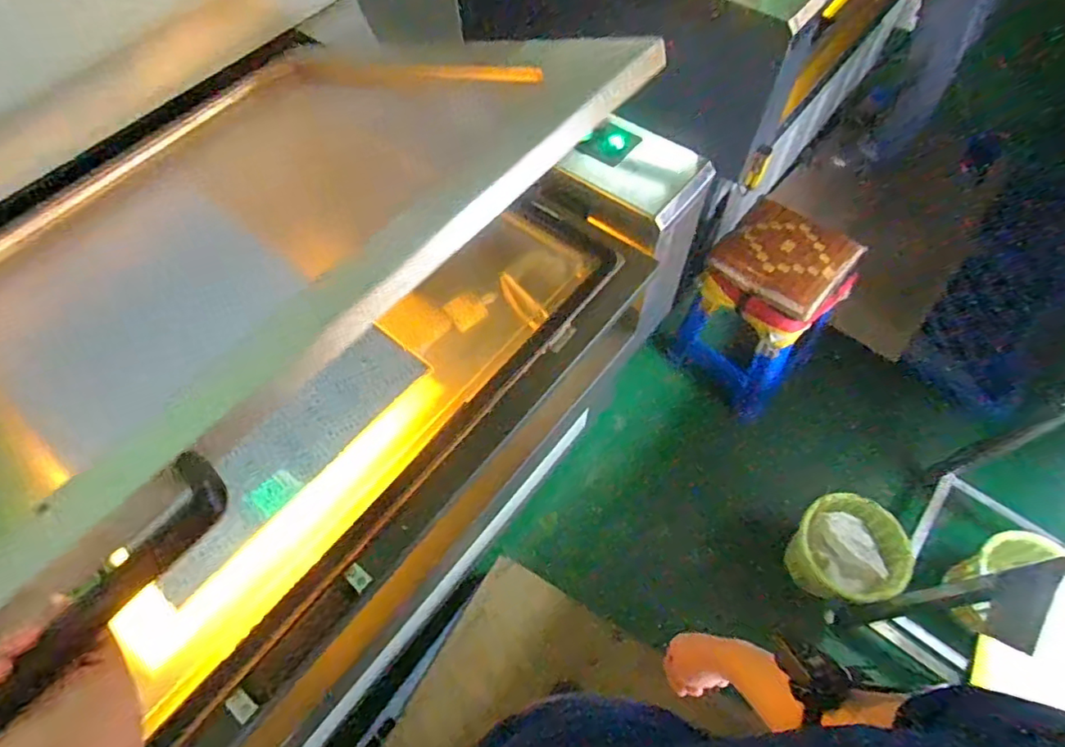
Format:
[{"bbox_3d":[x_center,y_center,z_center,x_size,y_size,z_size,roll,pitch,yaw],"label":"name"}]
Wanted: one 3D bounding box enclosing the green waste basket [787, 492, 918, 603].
[{"bbox_3d":[0.831,0.477,1.507,0.229,0.264,0.282,-33,65,-15],"label":"green waste basket"}]

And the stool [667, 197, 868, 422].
[{"bbox_3d":[0.677,-0.184,1.709,0.347,0.560,0.299,30,66,17],"label":"stool"}]

